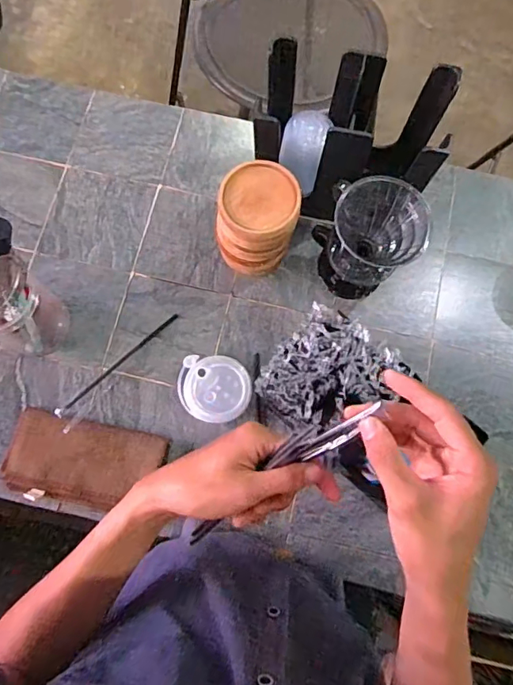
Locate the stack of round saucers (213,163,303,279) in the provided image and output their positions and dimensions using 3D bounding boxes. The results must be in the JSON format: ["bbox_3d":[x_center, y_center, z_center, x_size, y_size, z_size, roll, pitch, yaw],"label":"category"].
[{"bbox_3d":[-0.001,-0.149,0.657,0.098,0.159,0.095,1,75,-1],"label":"stack of round saucers"}]

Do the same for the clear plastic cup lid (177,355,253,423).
[{"bbox_3d":[-0.057,0.062,0.662,0.096,0.032,0.085,13,75,2],"label":"clear plastic cup lid"}]

